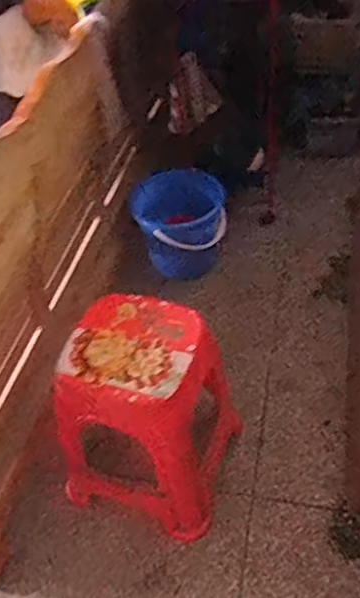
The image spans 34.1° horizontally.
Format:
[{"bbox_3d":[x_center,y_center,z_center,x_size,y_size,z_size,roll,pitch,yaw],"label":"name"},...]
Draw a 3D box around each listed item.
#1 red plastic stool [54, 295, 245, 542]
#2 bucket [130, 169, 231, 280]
[{"bbox_3d":[-0.074,0.260,1.298,0.315,0.421,0.318,11,49,16],"label":"red plastic stool"},{"bbox_3d":[0.003,-0.237,1.783,0.290,0.242,0.224,-5,46,2],"label":"bucket"}]

